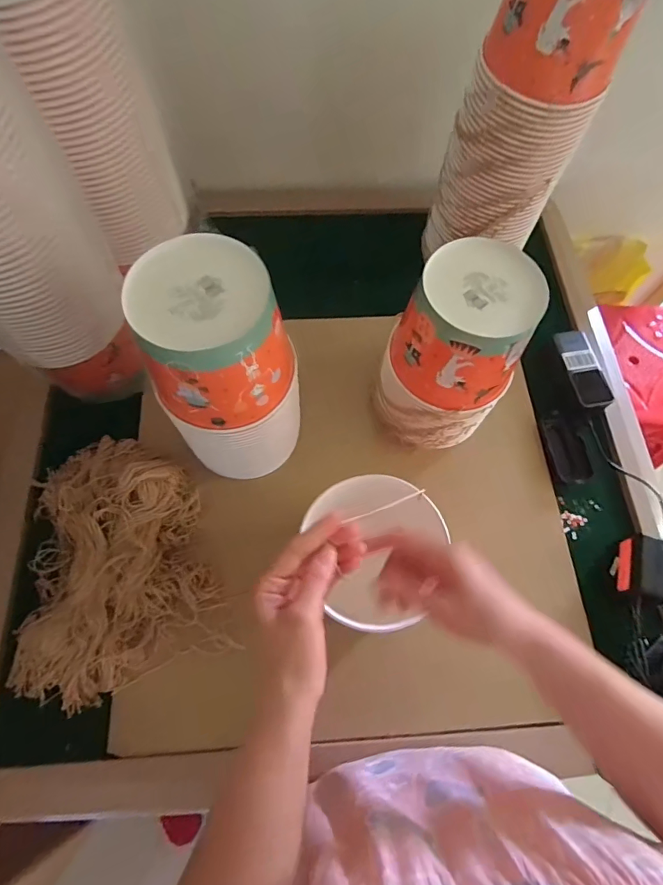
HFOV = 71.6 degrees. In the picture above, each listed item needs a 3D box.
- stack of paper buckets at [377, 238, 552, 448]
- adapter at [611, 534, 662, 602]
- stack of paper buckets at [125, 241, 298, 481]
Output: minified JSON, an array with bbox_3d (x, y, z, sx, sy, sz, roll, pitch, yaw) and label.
[{"bbox_3d":[0.149,-0.102,0.586,0.143,0.254,0.147,26,69,8],"label":"stack of paper buckets"},{"bbox_3d":[0.399,0.164,0.584,0.058,0.060,0.077,12,67,3],"label":"adapter"},{"bbox_3d":[-0.113,-0.064,0.533,0.141,0.289,0.134,-21,70,-10],"label":"stack of paper buckets"}]

